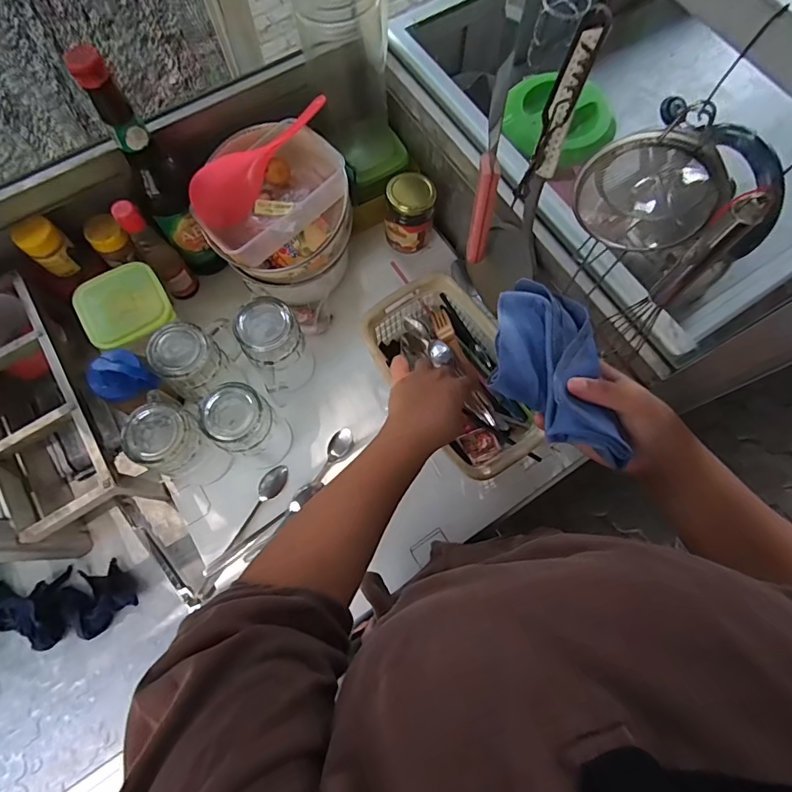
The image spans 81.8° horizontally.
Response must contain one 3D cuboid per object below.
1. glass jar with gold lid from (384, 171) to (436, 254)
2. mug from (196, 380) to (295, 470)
[{"bbox_3d":[0.020,-0.248,0.637,0.062,0.101,0.062,0,71,1],"label":"glass jar with gold lid"},{"bbox_3d":[-0.173,0.037,0.533,0.070,0.124,0.066,0,71,1],"label":"mug"}]

